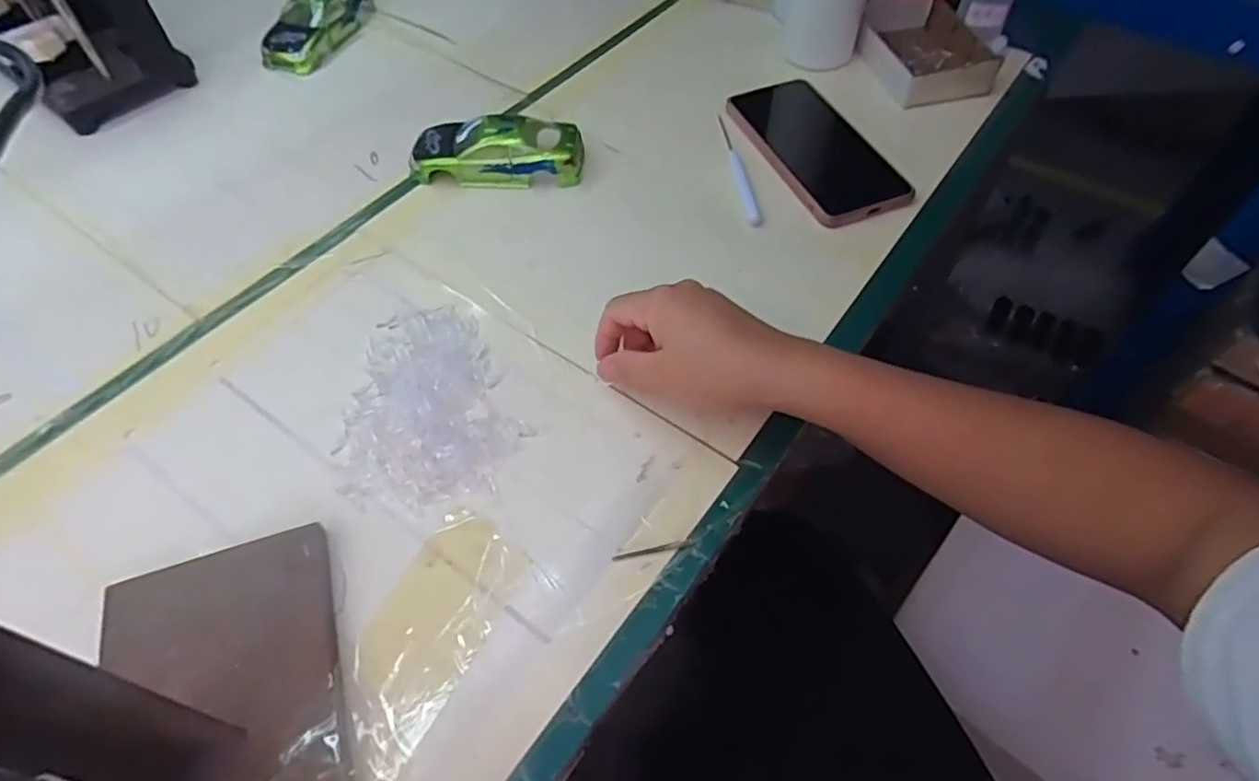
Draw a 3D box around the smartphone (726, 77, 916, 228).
[{"bbox_3d":[0.145,-0.193,0.538,0.084,0.007,0.175,-17,56,-13],"label":"smartphone"}]

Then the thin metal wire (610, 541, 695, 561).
[{"bbox_3d":[0.013,0.081,0.350,0.043,0.004,0.004,-9,55,-8],"label":"thin metal wire"}]

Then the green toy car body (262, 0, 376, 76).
[{"bbox_3d":[-0.287,-0.340,0.633,0.058,0.037,0.127,17,56,11],"label":"green toy car body"}]

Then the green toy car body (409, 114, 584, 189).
[{"bbox_3d":[-0.100,-0.183,0.518,0.126,0.036,0.052,-1,54,-2],"label":"green toy car body"}]

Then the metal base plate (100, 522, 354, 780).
[{"bbox_3d":[-0.175,0.135,0.295,0.093,0.006,0.146,-10,53,-21],"label":"metal base plate"}]

